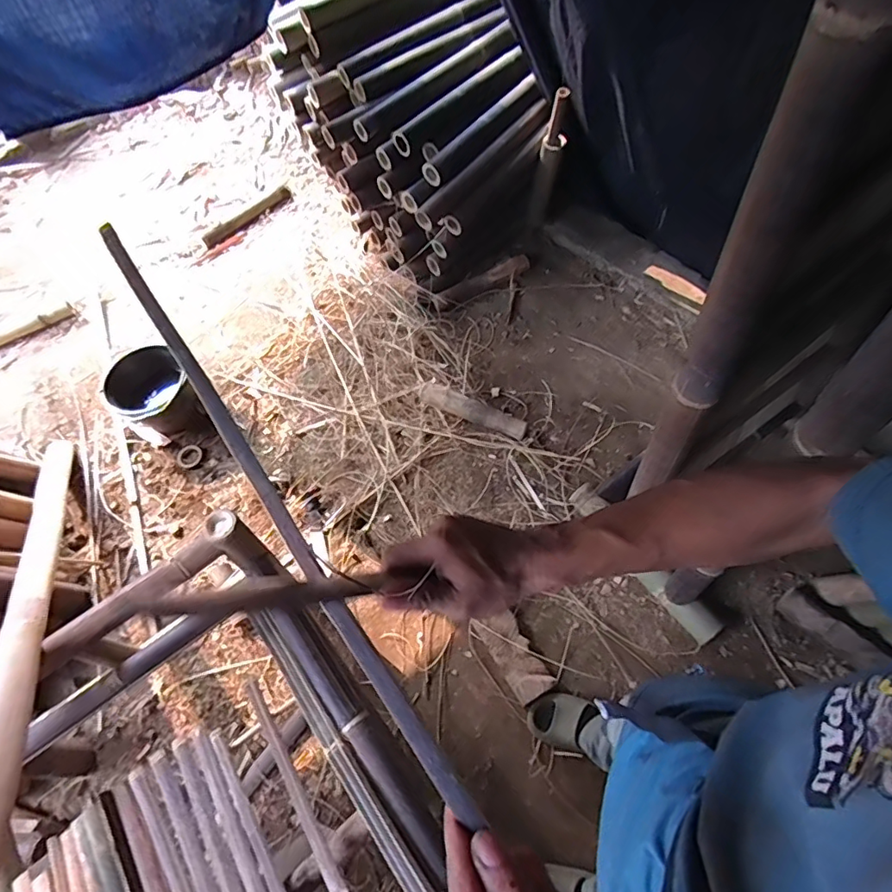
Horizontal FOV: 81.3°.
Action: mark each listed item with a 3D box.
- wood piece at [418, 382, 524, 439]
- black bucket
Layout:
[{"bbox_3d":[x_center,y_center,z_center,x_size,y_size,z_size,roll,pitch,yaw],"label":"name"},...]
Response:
[{"bbox_3d":[0.087,-0.118,1.705,0.368,0.062,0.083,24,65,18],"label":"wood piece"},{"bbox_3d":[-0.958,-0.155,1.729,0.249,0.218,0.242,-2,60,4],"label":"black bucket"}]

